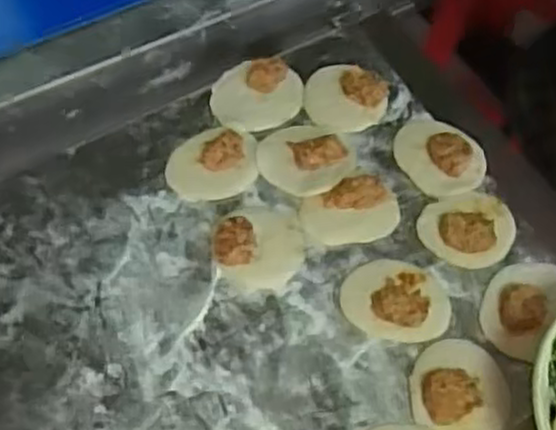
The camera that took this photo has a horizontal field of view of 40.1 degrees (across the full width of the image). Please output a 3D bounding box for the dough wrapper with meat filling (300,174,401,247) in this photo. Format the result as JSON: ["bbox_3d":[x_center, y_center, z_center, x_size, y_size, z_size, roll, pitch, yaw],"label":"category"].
[{"bbox_3d":[0.069,-0.005,0.730,0.090,0.029,0.058,-15,60,-8],"label":"dough wrapper with meat filling"}]

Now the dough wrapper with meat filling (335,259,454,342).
[{"bbox_3d":[0.106,0.074,0.687,0.095,0.019,0.077,7,59,5],"label":"dough wrapper with meat filling"}]

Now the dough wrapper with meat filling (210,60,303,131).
[{"bbox_3d":[-0.023,-0.130,0.808,0.096,0.028,0.079,-5,59,-2],"label":"dough wrapper with meat filling"}]

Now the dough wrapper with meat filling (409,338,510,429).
[{"bbox_3d":[0.155,0.144,0.639,0.082,0.028,0.090,0,59,0],"label":"dough wrapper with meat filling"}]

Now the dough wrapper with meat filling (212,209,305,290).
[{"bbox_3d":[-0.018,0.026,0.713,0.083,0.028,0.082,0,59,0],"label":"dough wrapper with meat filling"}]

